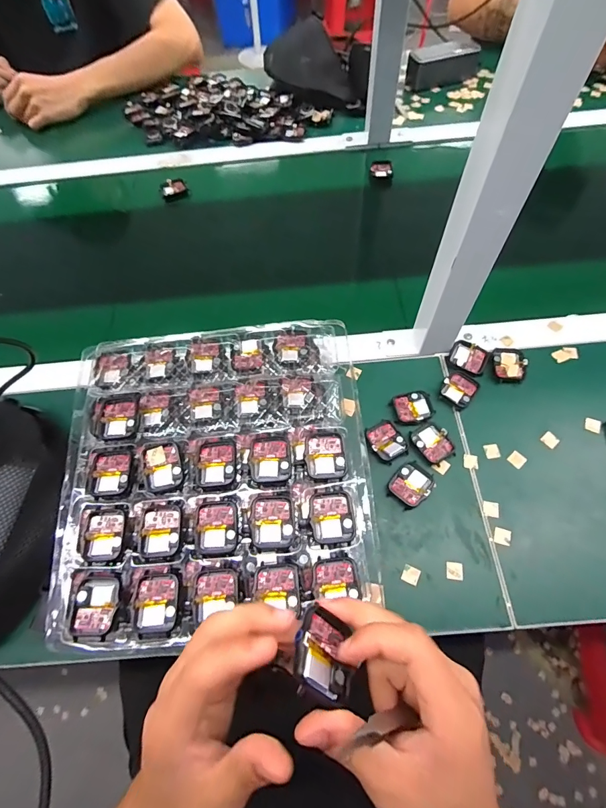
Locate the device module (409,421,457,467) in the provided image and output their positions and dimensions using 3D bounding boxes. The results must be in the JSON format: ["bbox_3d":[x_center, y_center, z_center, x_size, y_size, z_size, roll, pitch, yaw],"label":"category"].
[{"bbox_3d":[0.146,0.043,0.429,0.036,0.007,0.046,-38,68,-15],"label":"device module"}]

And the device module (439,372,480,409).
[{"bbox_3d":[0.186,-0.018,0.458,0.037,0.005,0.043,33,70,18],"label":"device module"}]

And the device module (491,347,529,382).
[{"bbox_3d":[0.251,-0.048,0.467,0.038,0.008,0.044,0,64,3],"label":"device module"}]

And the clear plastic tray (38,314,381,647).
[{"bbox_3d":[-0.083,0.052,0.362,0.273,0.027,0.286,-6,63,0],"label":"clear plastic tray"}]

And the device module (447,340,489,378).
[{"bbox_3d":[0.204,-0.058,0.471,0.044,0.006,0.041,21,67,13],"label":"device module"}]

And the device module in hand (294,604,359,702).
[{"bbox_3d":[0.014,0.142,0.219,0.041,0.005,0.042,47,31,-8],"label":"device module in hand"}]

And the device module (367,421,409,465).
[{"bbox_3d":[0.095,0.041,0.432,0.038,0.007,0.047,-28,65,-10],"label":"device module"}]

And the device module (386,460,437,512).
[{"bbox_3d":[0.116,0.086,0.410,0.038,0.009,0.046,39,72,20],"label":"device module"}]

